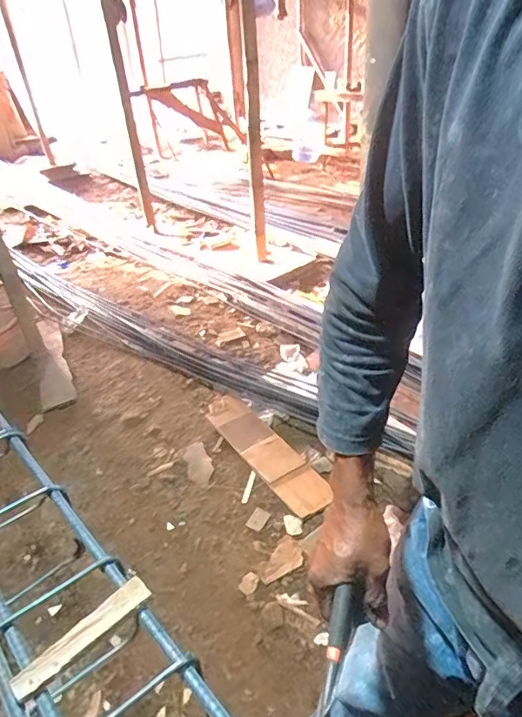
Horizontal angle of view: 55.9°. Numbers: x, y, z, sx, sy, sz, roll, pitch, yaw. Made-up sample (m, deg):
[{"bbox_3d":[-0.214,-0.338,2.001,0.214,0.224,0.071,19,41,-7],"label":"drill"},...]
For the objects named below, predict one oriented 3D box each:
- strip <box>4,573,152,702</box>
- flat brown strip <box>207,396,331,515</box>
[{"bbox_3d":[-0.181,0.279,0.502,0.030,0.012,0.144,24,41,39],"label":"strip"},{"bbox_3d":[0.001,0.302,1.688,0.163,0.027,0.589,-25,36,-29],"label":"flat brown strip"}]

